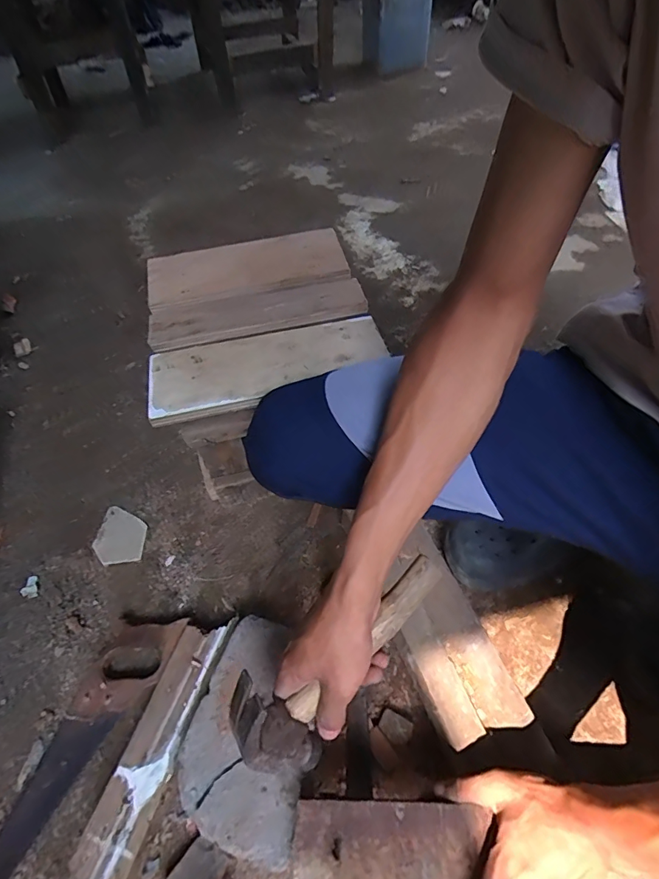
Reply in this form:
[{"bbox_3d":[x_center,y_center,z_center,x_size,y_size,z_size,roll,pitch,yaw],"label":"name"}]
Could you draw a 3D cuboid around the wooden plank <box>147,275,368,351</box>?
[{"bbox_3d":[-0.091,-0.167,0.560,0.271,0.013,0.074,-13,53,-5],"label":"wooden plank"}]

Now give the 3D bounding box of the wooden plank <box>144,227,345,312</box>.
[{"bbox_3d":[-0.112,-0.241,0.610,0.270,0.025,0.112,-15,54,-7],"label":"wooden plank"}]

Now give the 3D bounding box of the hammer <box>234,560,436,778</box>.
[{"bbox_3d":[0.016,0.182,0.367,0.209,0.108,0.064,-42,60,-6],"label":"hammer"}]

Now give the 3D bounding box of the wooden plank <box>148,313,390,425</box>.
[{"bbox_3d":[-0.069,-0.091,0.512,0.273,0.018,0.100,-14,54,-6],"label":"wooden plank"}]

